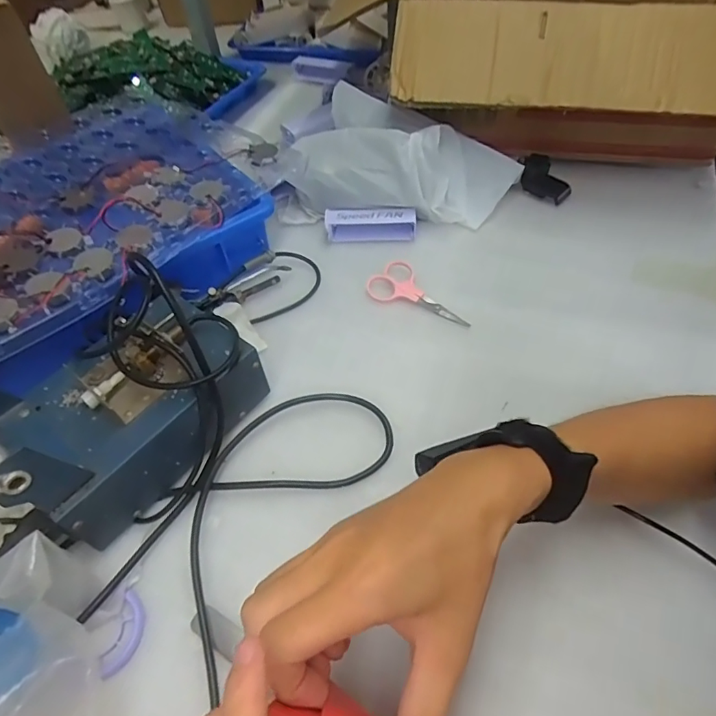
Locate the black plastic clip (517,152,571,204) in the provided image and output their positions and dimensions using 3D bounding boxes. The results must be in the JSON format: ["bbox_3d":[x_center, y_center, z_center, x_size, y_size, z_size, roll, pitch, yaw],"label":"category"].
[{"bbox_3d":[0.224,-0.213,0.596,0.058,0.041,0.032,21,57,17],"label":"black plastic clip"}]

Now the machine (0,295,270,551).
[{"bbox_3d":[-0.173,0.029,0.382,0.178,0.112,0.108,-39,61,-23],"label":"machine"}]

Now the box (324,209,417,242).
[{"bbox_3d":[0.014,-0.150,0.563,0.099,0.025,0.028,1,54,3],"label":"box"}]

